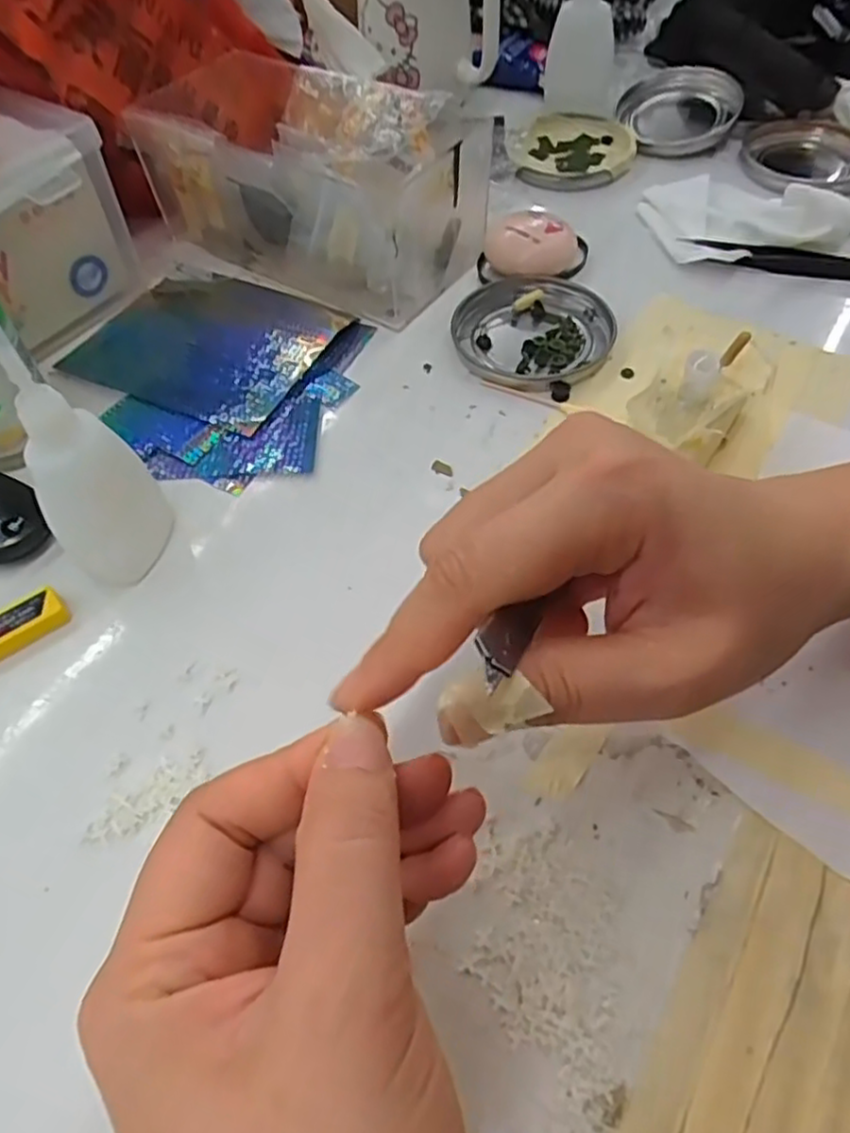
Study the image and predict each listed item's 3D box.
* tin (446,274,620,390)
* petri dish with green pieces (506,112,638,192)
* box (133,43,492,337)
[{"bbox_3d":[0.054,-0.118,0.356,0.078,0.009,0.075,7,57,8],"label":"tin"},{"bbox_3d":[0.093,-0.268,0.457,0.076,0.016,0.079,-2,56,2],"label":"petri dish with green pieces"},{"bbox_3d":[-0.061,-0.208,0.386,0.174,0.072,0.094,30,63,22],"label":"box"}]

